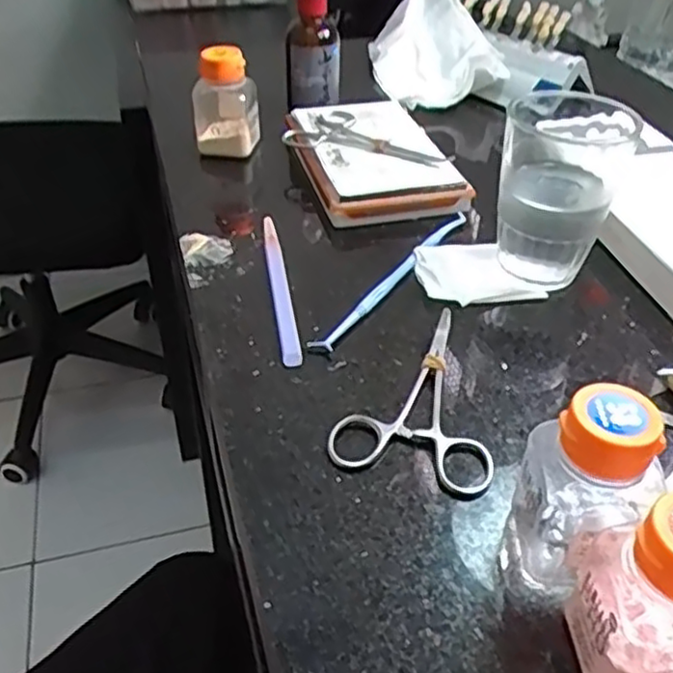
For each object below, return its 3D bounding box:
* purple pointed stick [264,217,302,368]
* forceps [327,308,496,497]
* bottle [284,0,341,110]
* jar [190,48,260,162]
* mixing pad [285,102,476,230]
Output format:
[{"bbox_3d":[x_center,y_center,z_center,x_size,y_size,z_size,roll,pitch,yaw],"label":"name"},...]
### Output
[{"bbox_3d":[-0.033,-0.031,0.402,0.009,0.006,0.136,-5,40,-8],"label":"purple pointed stick"},{"bbox_3d":[0.040,0.023,0.337,0.070,0.005,0.116,8,40,8],"label":"forceps"},{"bbox_3d":[-0.019,-0.237,0.554,0.044,0.116,0.040,1,40,1],"label":"bottle"},{"bbox_3d":[-0.082,-0.174,0.522,0.046,0.072,0.037,-3,41,-3],"label":"jar"},{"bbox_3d":[0.023,-0.133,0.509,0.099,0.016,0.153,-10,41,-13],"label":"mixing pad"}]

